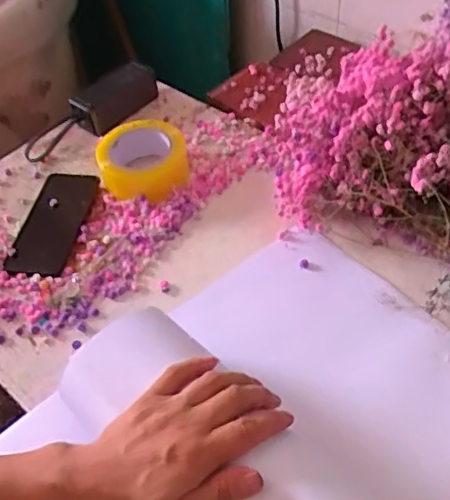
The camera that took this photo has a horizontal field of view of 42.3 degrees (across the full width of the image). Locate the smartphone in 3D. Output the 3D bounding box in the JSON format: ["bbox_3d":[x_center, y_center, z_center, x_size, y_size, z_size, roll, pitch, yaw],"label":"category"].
[{"bbox_3d":[-0.215,-0.035,0.726,0.077,0.005,0.162,2,50,8],"label":"smartphone"}]

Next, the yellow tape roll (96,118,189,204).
[{"bbox_3d":[-0.110,-0.122,0.755,0.107,0.055,0.117,-3,49,3],"label":"yellow tape roll"}]

